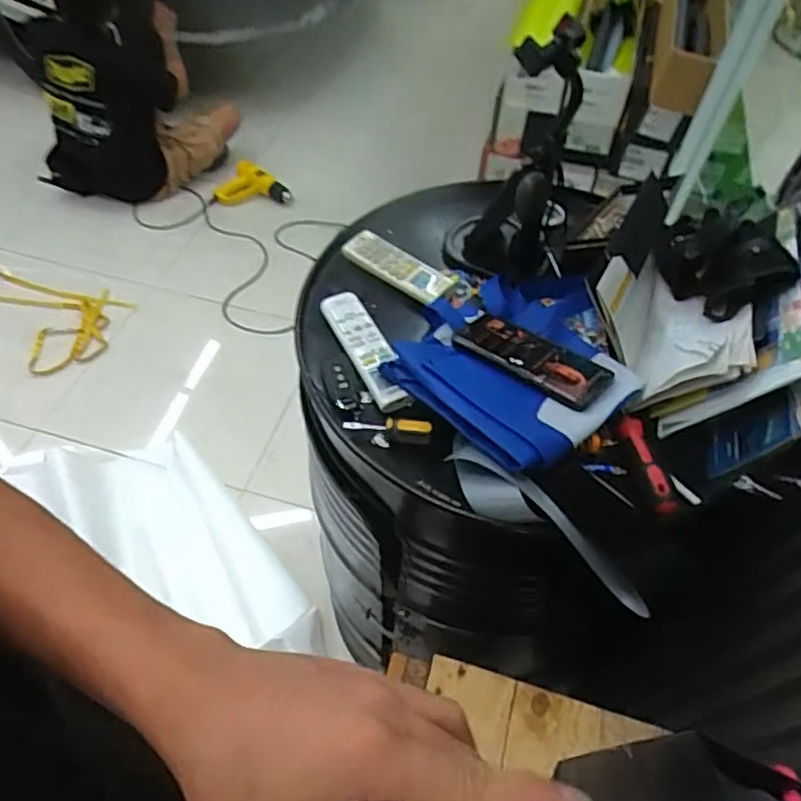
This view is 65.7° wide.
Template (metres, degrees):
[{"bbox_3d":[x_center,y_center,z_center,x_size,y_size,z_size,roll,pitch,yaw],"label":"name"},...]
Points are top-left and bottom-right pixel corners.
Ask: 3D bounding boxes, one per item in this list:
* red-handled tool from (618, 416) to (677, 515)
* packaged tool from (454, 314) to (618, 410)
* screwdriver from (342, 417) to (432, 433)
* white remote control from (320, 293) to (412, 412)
[{"bbox_3d":[0.250,0.061,0.630,0.023,0.022,0.115,-2,53,-6],"label":"red-handled tool"},{"bbox_3d":[0.138,-0.049,0.677,0.178,0.017,0.081,30,49,27],"label":"packaged tool"},{"bbox_3d":[-0.014,0.026,0.650,0.093,0.012,0.012,0,52,13],"label":"screwdriver"},{"bbox_3d":[-0.039,-0.062,0.717,0.046,0.023,0.175,-21,57,-19],"label":"white remote control"}]

